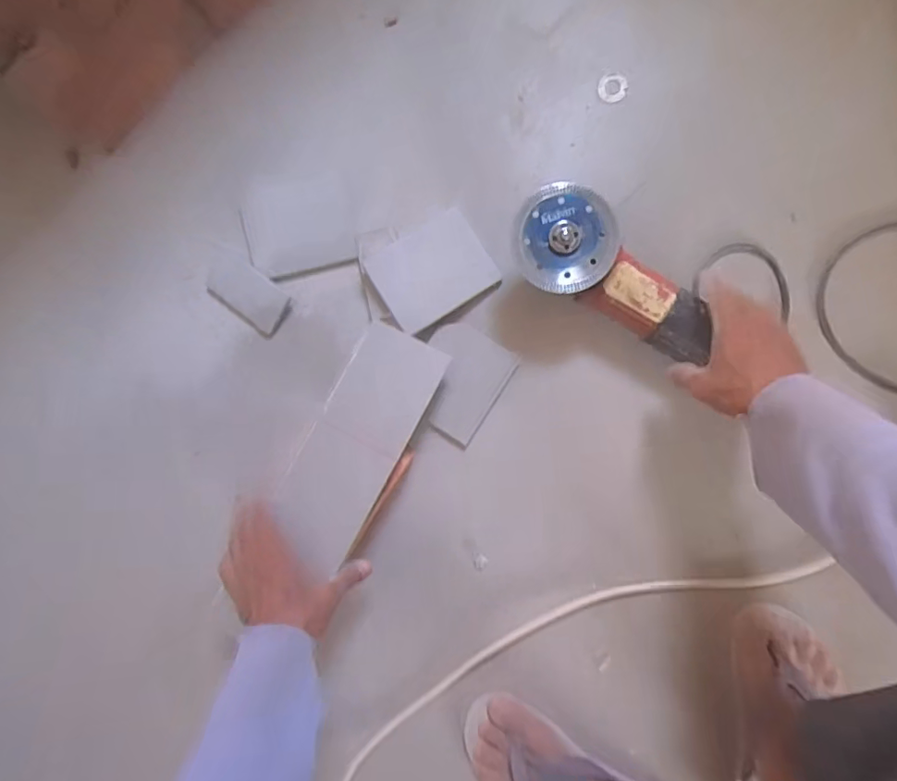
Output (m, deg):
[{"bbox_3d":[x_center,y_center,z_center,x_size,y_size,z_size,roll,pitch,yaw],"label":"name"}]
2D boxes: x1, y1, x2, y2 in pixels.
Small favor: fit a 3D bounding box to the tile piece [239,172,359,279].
[{"bbox_3d":[-0.173,-0.195,0.594,0.124,0.009,0.113,-15,90,6],"label":"tile piece"}]

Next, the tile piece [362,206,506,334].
[{"bbox_3d":[-0.018,-0.132,0.572,0.123,0.010,0.100,-33,84,-8],"label":"tile piece"}]

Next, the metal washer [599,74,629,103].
[{"bbox_3d":[0.177,-0.326,0.556,0.029,0.005,0.029,0,92,6],"label":"metal washer"}]

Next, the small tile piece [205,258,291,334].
[{"bbox_3d":[-0.232,-0.115,0.598,0.101,0.010,0.054,39,95,3],"label":"small tile piece"}]

